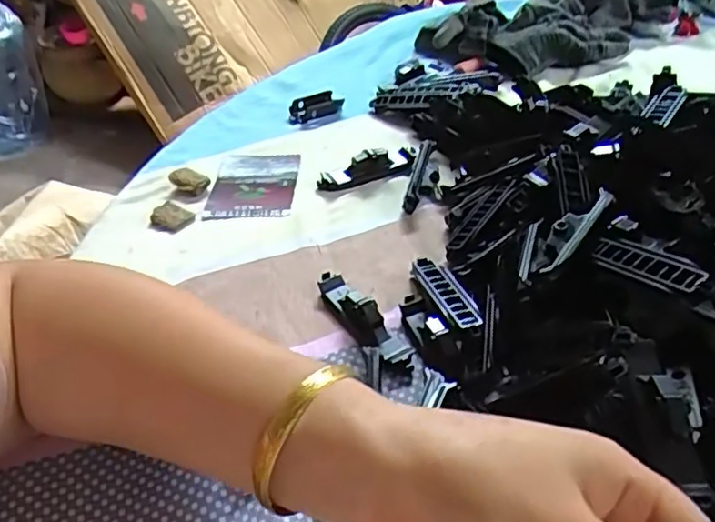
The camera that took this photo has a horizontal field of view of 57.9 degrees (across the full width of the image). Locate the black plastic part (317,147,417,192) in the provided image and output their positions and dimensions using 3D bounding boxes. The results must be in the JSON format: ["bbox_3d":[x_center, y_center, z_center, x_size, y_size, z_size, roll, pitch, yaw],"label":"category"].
[{"bbox_3d":[0.008,-0.069,0.475,0.080,0.015,0.021,-19,45,-20],"label":"black plastic part"}]

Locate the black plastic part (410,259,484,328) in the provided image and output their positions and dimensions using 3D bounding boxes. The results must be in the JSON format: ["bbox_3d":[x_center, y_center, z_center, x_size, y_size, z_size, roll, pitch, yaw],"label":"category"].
[{"bbox_3d":[0.053,0.018,0.375,0.017,0.009,0.073,-13,31,-14],"label":"black plastic part"}]

